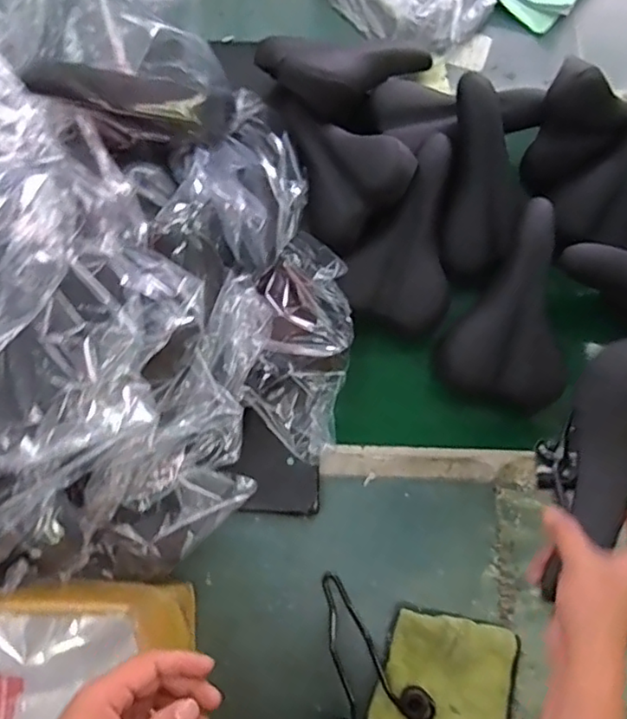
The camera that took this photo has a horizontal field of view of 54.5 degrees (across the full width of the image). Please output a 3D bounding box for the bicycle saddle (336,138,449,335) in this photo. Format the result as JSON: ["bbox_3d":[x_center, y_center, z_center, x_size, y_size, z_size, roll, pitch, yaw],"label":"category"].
[{"bbox_3d":[0.133,-0.168,0.804,0.136,0.085,0.247,17,76,6],"label":"bicycle saddle"}]

